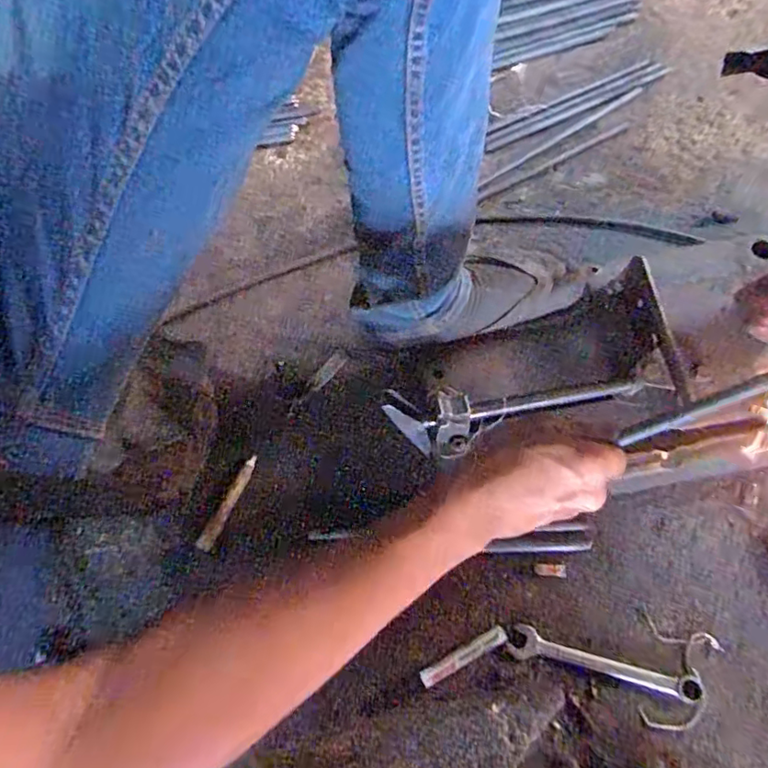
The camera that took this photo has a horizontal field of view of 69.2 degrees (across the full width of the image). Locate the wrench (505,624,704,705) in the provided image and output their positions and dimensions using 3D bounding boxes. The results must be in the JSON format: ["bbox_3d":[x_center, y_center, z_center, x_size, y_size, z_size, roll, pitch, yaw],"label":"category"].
[{"bbox_3d":[0.229,0.294,0.582,0.195,0.010,0.030,13,73,7],"label":"wrench"}]

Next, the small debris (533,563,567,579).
[{"bbox_3d":[0.185,0.208,0.621,0.035,0.005,0.014,3,72,3],"label":"small debris"}]

